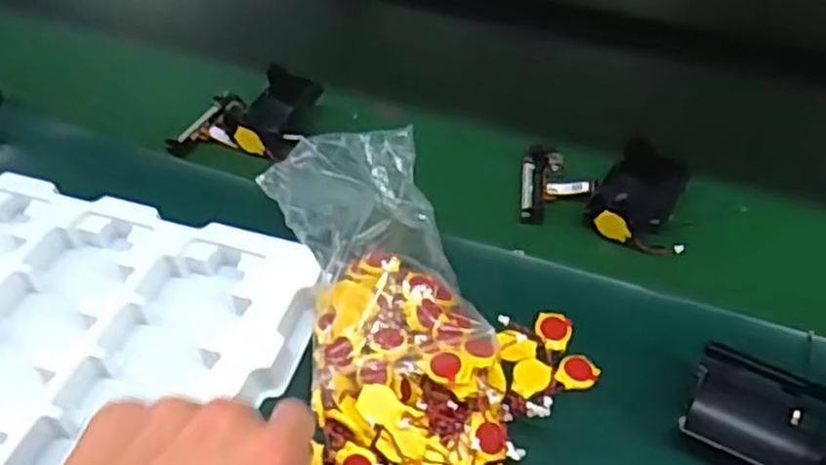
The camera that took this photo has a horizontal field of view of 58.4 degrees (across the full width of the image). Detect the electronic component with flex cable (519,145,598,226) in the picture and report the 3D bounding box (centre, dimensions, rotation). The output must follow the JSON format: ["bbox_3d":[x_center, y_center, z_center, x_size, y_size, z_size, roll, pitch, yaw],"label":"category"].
[{"bbox_3d":[0.101,-0.034,0.517,0.050,0.009,0.074,6,46,6],"label":"electronic component with flex cable"}]

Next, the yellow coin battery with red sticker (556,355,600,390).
[{"bbox_3d":[0.090,0.076,0.405,0.020,0.004,0.024,26,51,24],"label":"yellow coin battery with red sticker"}]

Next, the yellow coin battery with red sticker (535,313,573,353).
[{"bbox_3d":[0.081,0.056,0.424,0.020,0.005,0.023,15,47,15],"label":"yellow coin battery with red sticker"}]

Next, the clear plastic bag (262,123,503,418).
[{"bbox_3d":[-0.019,0.021,0.411,0.097,0.069,0.165,-12,48,-9],"label":"clear plastic bag"}]

